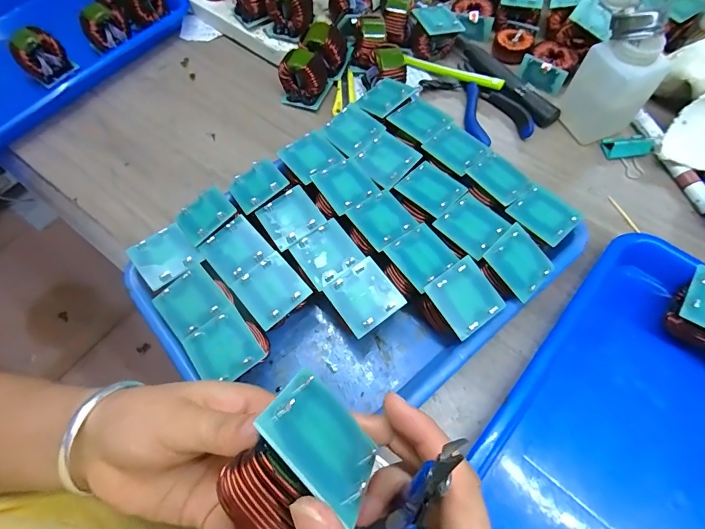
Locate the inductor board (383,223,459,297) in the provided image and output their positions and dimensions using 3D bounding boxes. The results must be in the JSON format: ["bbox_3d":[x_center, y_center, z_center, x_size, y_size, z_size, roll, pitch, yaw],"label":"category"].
[{"bbox_3d":[0.053,-0.001,0.307,0.045,0.027,0.043,-34,68,-13],"label":"inductor board"}]

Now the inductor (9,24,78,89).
[{"bbox_3d":[-0.354,-0.237,0.442,0.029,0.051,0.048,40,72,19],"label":"inductor"}]

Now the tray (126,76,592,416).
[{"bbox_3d":[0.002,-0.012,0.322,0.307,0.050,0.238,-36,68,-14],"label":"tray"}]

